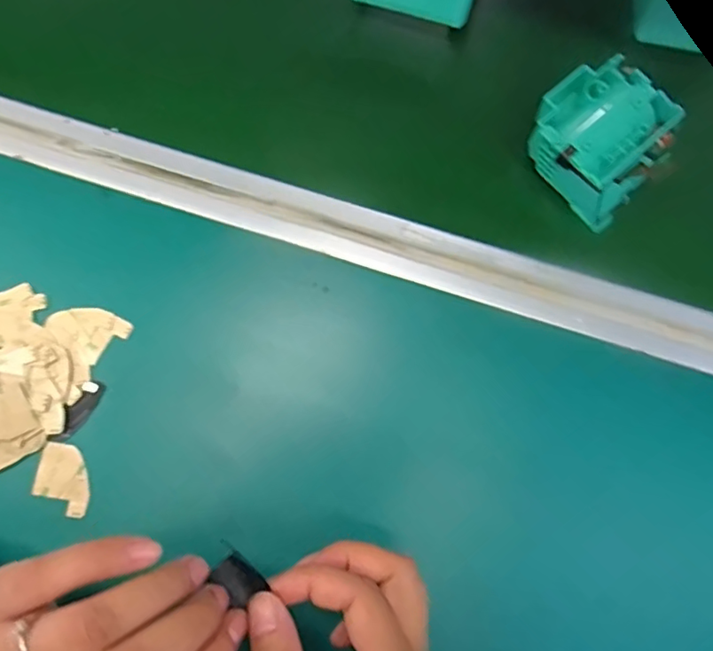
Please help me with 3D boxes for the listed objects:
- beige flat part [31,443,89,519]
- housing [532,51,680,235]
[{"bbox_3d":[-0.165,0.087,0.307,0.028,0.004,0.038,9,71,-14],"label":"beige flat part"},{"bbox_3d":[0.151,-0.115,0.337,0.075,0.035,0.078,-40,81,-7],"label":"housing"}]

